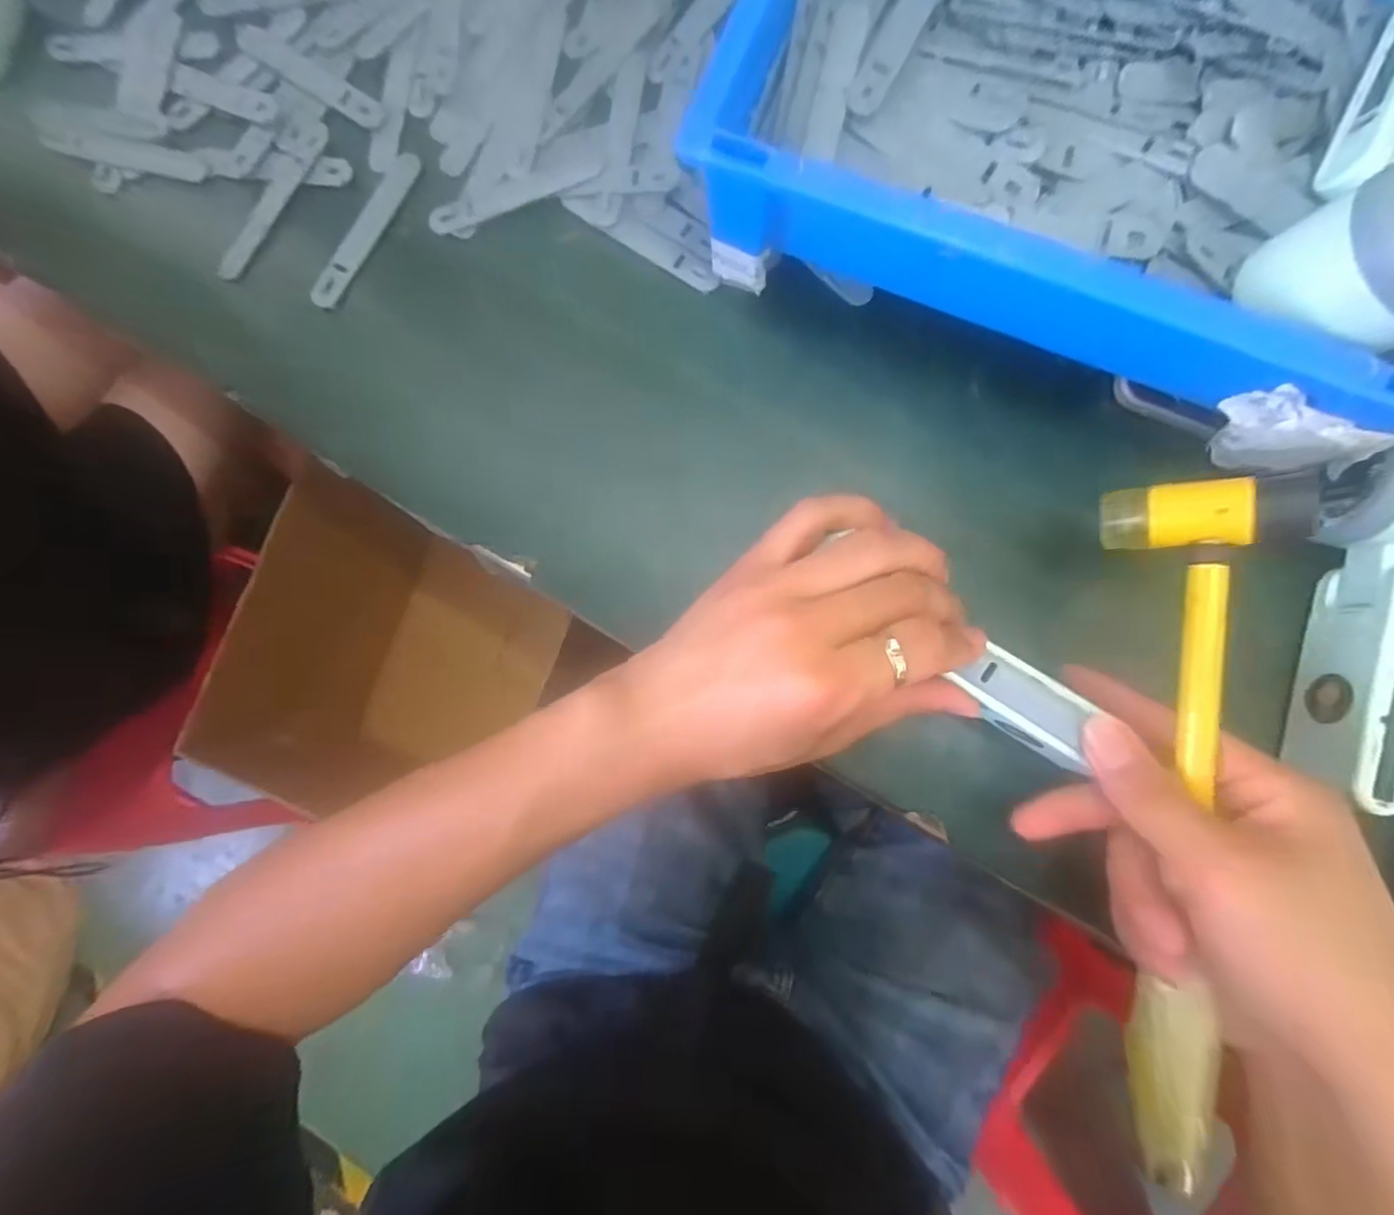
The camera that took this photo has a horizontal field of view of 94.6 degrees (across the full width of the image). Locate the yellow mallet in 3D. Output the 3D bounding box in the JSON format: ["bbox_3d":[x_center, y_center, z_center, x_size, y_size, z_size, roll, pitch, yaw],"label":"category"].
[{"bbox_3d":[0.181,0.081,0.238,0.039,0.038,0.257,2,89,2],"label":"yellow mallet"}]

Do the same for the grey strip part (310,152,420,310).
[{"bbox_3d":[-0.174,-0.198,0.335,0.016,0.008,0.093,28,87,4],"label":"grey strip part"}]

